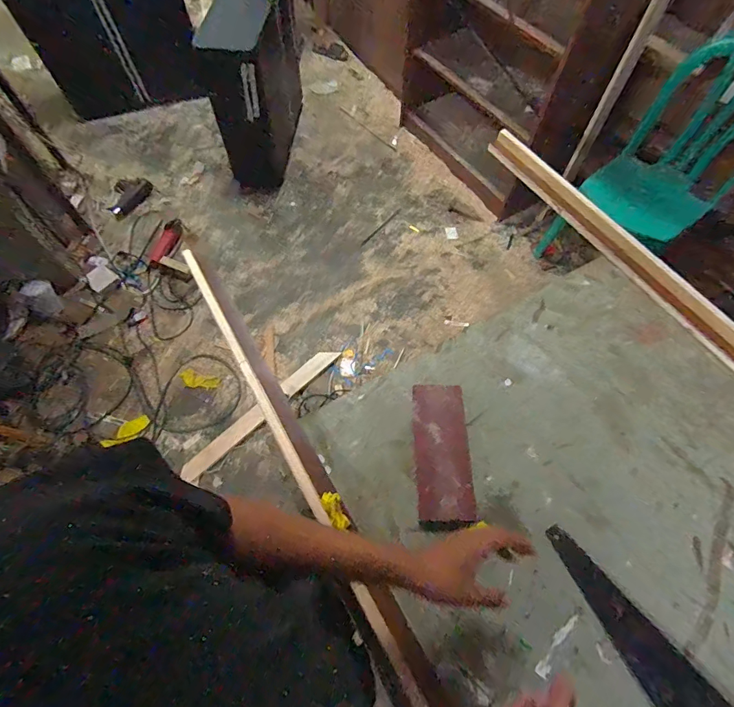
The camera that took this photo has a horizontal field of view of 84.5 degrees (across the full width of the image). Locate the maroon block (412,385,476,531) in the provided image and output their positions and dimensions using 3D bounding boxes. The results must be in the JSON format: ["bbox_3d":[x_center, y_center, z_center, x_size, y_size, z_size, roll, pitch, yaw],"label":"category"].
[{"bbox_3d":[0.131,0.170,0.703,0.092,0.025,0.244,0,63,-1],"label":"maroon block"}]

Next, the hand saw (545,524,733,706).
[{"bbox_3d":[0.423,0.441,0.576,0.093,0.034,0.409,-23,66,-12],"label":"hand saw"}]

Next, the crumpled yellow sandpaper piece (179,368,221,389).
[{"bbox_3d":[-0.725,0.117,1.746,0.179,0.017,0.072,18,65,8],"label":"crumpled yellow sandpaper piece"}]

